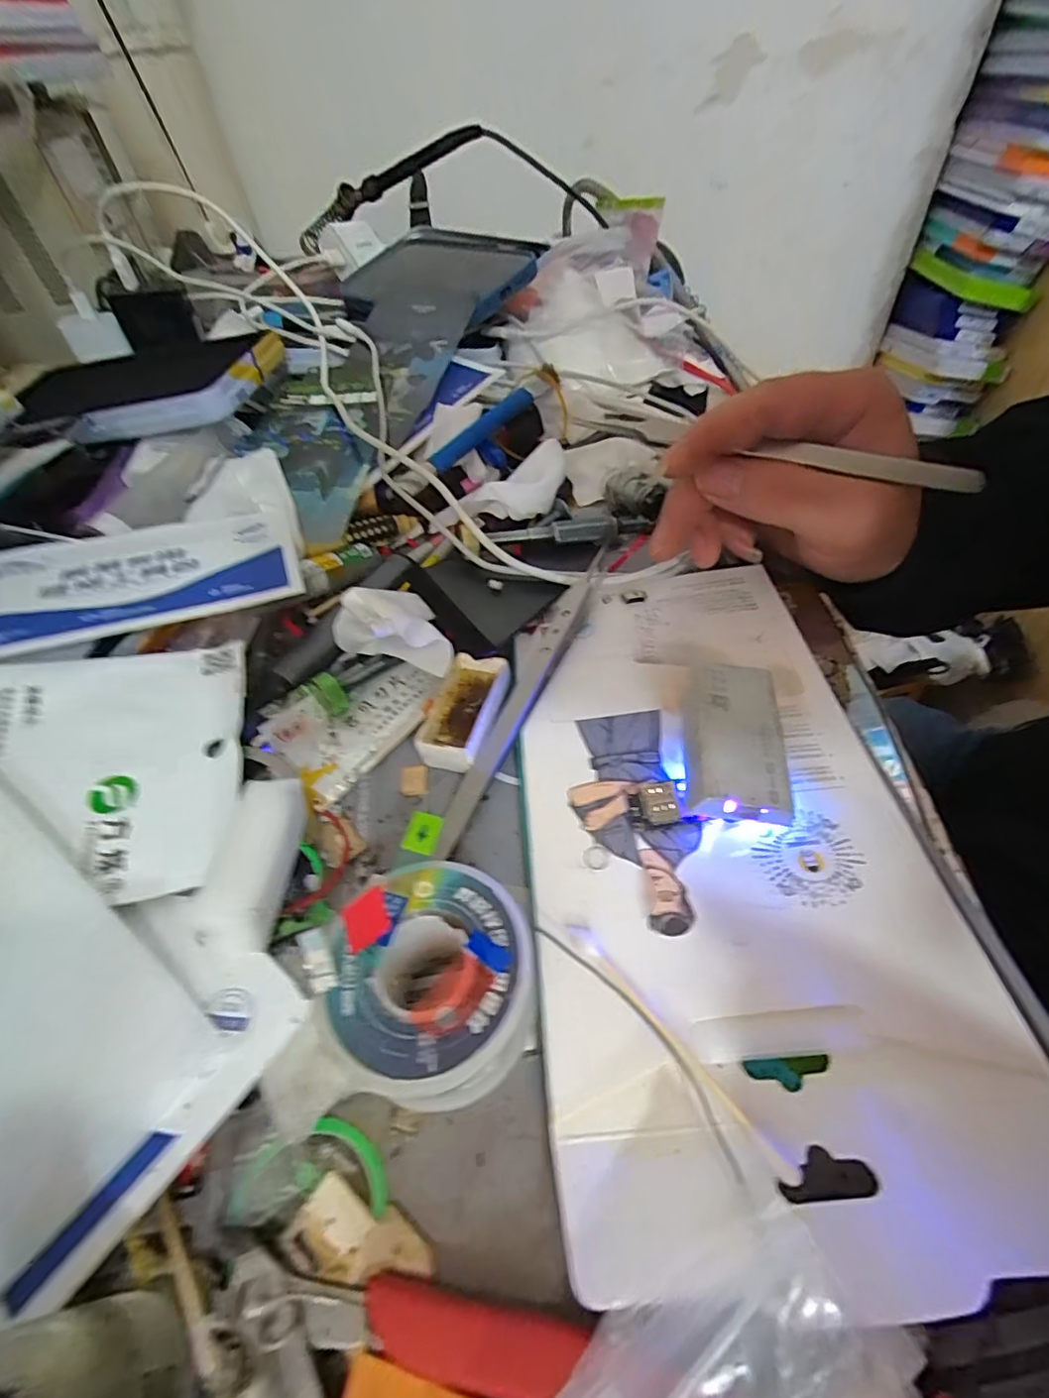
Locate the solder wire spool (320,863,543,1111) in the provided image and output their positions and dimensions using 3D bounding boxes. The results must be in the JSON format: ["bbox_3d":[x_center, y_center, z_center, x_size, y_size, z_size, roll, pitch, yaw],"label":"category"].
[{"bbox_3d":[-0.023,0.076,0.148,0.050,0.037,0.055,-3,51,4],"label":"solder wire spool"}]

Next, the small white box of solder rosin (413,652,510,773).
[{"bbox_3d":[-0.024,0.004,0.219,0.027,0.015,0.045,15,54,18],"label":"small white box of solder rosin"}]

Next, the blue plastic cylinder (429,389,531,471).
[{"bbox_3d":[-0.025,-0.155,0.313,0.010,0.013,0.078,31,60,28],"label":"blue plastic cylinder"}]

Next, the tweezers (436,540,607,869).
[{"bbox_3d":[0.003,-0.004,0.219,0.012,0.006,0.140,20,68,21],"label":"tweezers"}]

